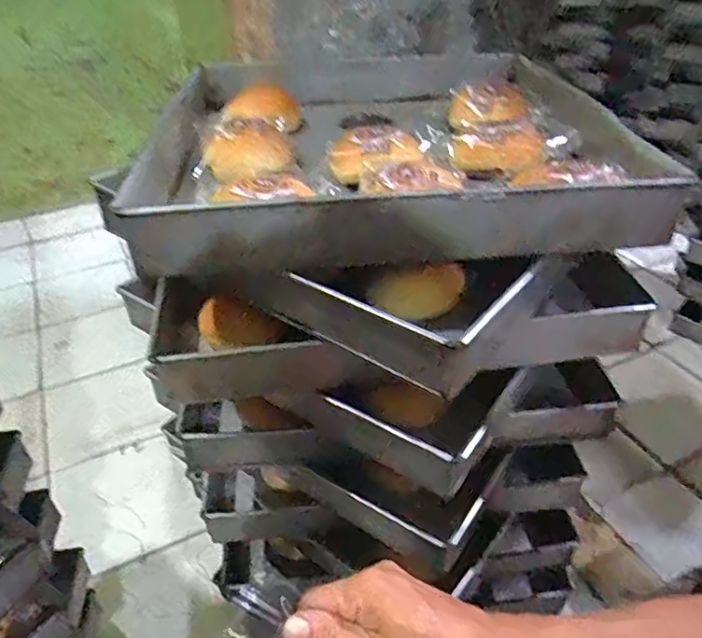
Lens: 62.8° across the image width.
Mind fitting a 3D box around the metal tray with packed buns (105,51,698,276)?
[{"bbox_3d":[0.041,-0.194,0.634,0.466,0.073,0.459,-2,37,-1],"label":"metal tray with packed buns"}]

